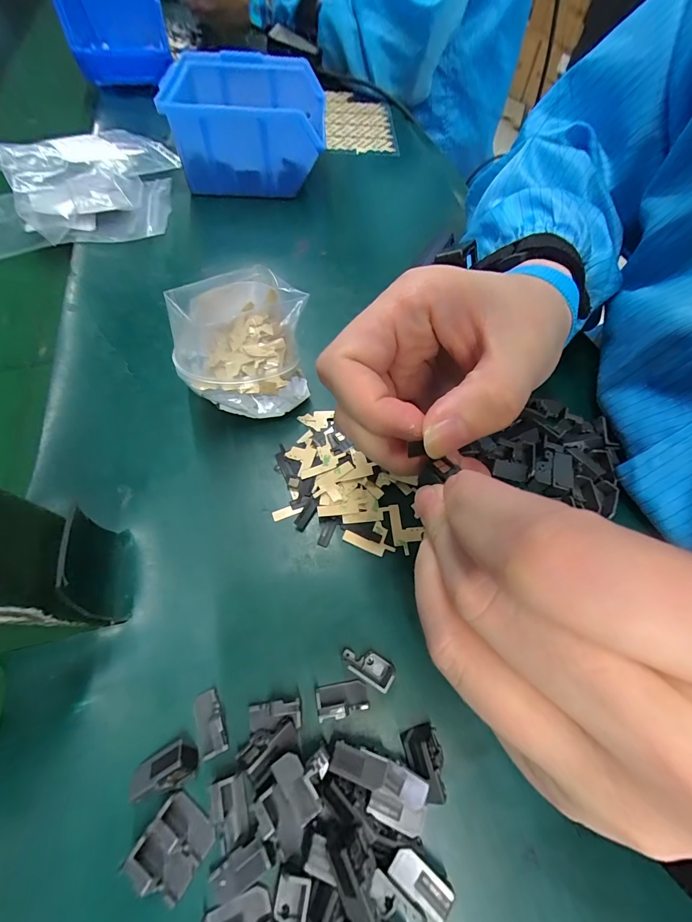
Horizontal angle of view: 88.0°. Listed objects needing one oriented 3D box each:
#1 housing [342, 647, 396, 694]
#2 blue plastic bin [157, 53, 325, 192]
[{"bbox_3d":[0.010,0.087,0.153,0.022,0.007,0.012,30,64,13],"label":"housing"},{"bbox_3d":[-0.086,-0.310,0.330,0.128,0.065,0.125,-2,61,-4],"label":"blue plastic bin"}]

